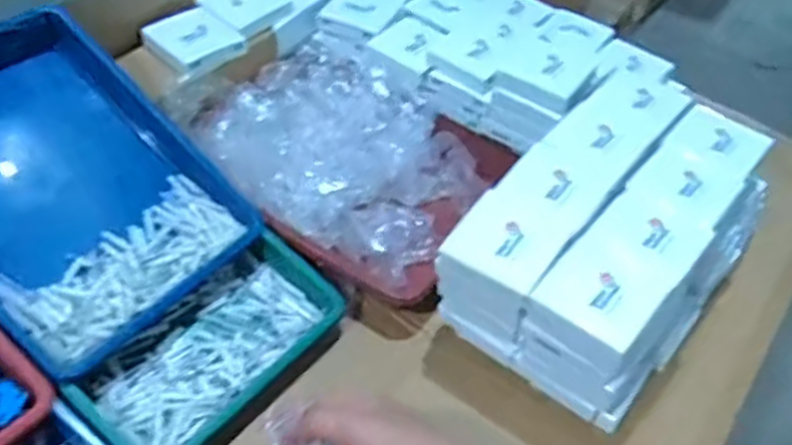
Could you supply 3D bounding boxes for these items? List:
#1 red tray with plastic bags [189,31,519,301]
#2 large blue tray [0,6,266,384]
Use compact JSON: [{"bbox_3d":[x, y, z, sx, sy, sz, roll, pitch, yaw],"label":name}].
[{"bbox_3d":[-0.047,-0.071,0.826,0.325,0.081,0.255,29,49,21],"label":"red tray with plastic bags"},{"bbox_3d":[-0.313,-0.045,0.682,0.329,0.066,0.245,45,56,7],"label":"large blue tray"}]

